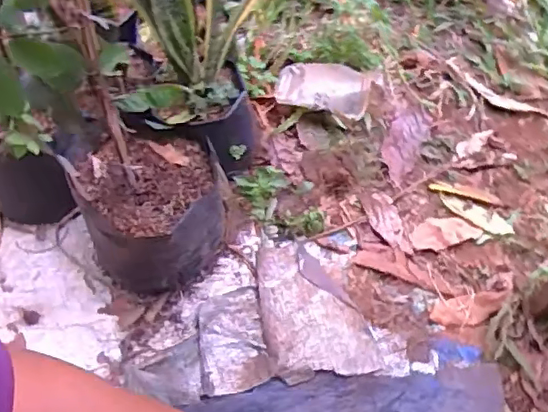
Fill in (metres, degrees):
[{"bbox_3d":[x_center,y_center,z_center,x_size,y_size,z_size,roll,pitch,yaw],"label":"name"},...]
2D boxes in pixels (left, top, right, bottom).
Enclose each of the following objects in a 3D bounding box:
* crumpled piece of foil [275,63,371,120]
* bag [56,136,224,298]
[{"bbox_3d":[0.082,-0.198,0.992,0.155,0.050,0.091,9,62,4],"label":"crumpled piece of foil"},{"bbox_3d":[-0.164,0.006,0.815,0.196,0.173,0.178,-16,63,-10],"label":"bag"}]

